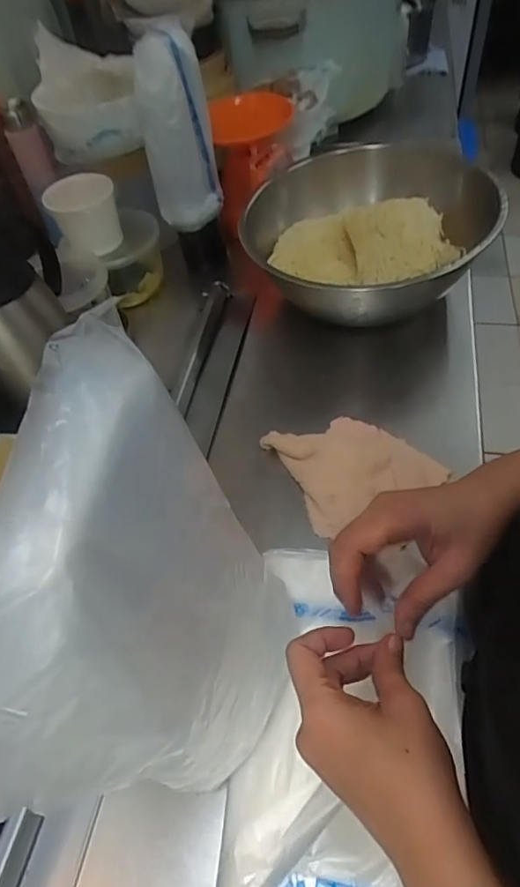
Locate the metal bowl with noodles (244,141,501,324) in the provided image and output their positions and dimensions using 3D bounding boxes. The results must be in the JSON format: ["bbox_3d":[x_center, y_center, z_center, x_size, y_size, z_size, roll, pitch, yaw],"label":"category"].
[{"bbox_3d":[0.144,-0.284,0.689,0.305,0.113,0.318,-1,53,2],"label":"metal bowl with noodles"}]

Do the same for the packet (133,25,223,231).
[{"bbox_3d":[-0.105,-0.405,0.688,0.094,0.217,0.087,-11,52,-2],"label":"packet"}]

